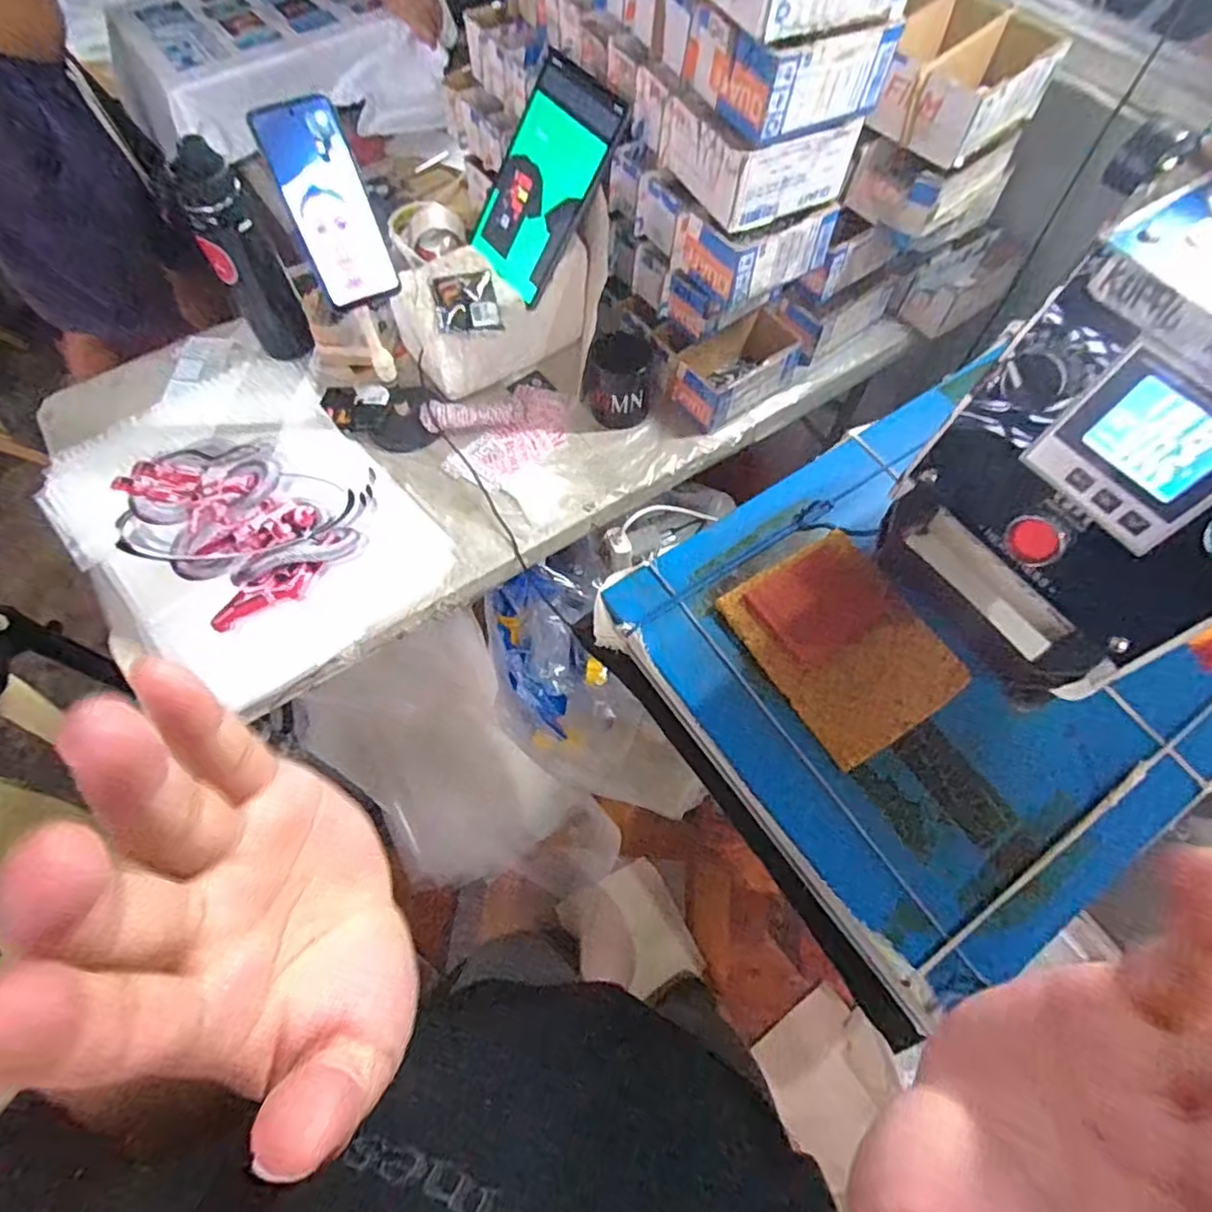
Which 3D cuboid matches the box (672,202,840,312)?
[{"bbox_3d":[0.176,-0.433,0.758,0.156,0.077,0.099,-31,67,-14],"label":"box"}]

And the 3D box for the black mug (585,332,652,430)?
[{"bbox_3d":[0.018,-0.303,0.872,0.092,0.099,0.079,5,63,3],"label":"black mug"}]

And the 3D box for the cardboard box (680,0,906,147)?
[{"bbox_3d":[0.180,-0.541,0.636,0.159,0.076,0.128,-27,66,-12],"label":"cardboard box"}]

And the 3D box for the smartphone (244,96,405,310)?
[{"bbox_3d":[-0.262,-0.378,0.616,0.075,0.167,0.013,-27,41,-14],"label":"smartphone"}]

